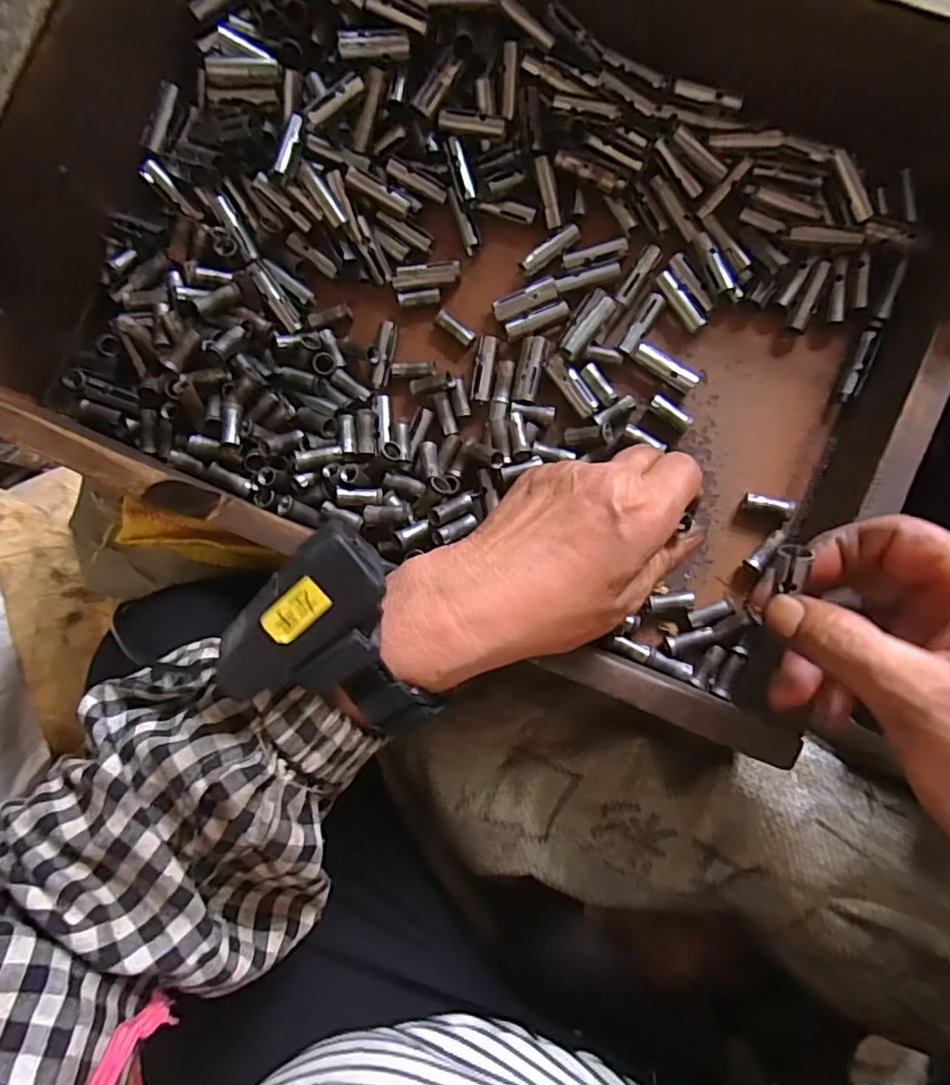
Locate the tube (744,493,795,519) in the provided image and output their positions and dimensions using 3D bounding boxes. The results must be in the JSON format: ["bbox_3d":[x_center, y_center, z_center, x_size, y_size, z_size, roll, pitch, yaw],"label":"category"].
[{"bbox_3d":[0.159,-0.020,0.326,0.024,0.012,0.011,9,88,6],"label":"tube"}]

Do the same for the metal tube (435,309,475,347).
[{"bbox_3d":[-0.011,-0.122,0.346,0.026,0.010,0.008,41,92,6],"label":"metal tube"}]

